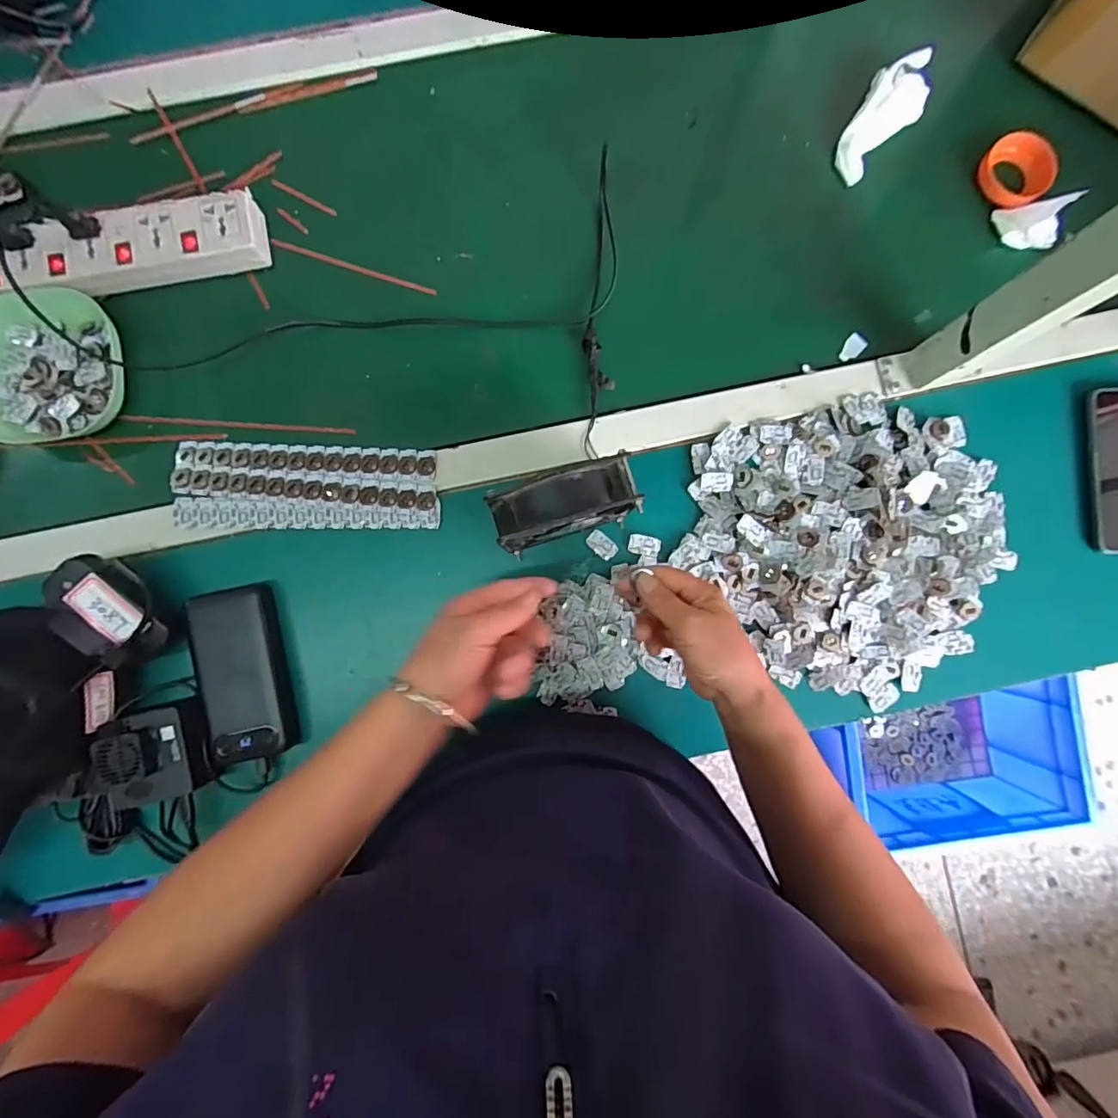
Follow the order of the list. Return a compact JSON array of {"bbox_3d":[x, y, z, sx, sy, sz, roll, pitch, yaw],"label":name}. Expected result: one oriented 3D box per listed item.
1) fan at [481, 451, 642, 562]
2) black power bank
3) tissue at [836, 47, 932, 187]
[{"bbox_3d":[0.003,-0.043,0.453,0.120,0.126,0.048,-18,88,-1],"label":"fan"},{"bbox_3d":[-0.297,0.107,0.484,0.072,0.022,0.156,-11,88,-2],"label":"black power bank"},{"bbox_3d":[0.324,-0.441,0.512,0.055,0.019,0.121,34,99,-3],"label":"tissue"}]

